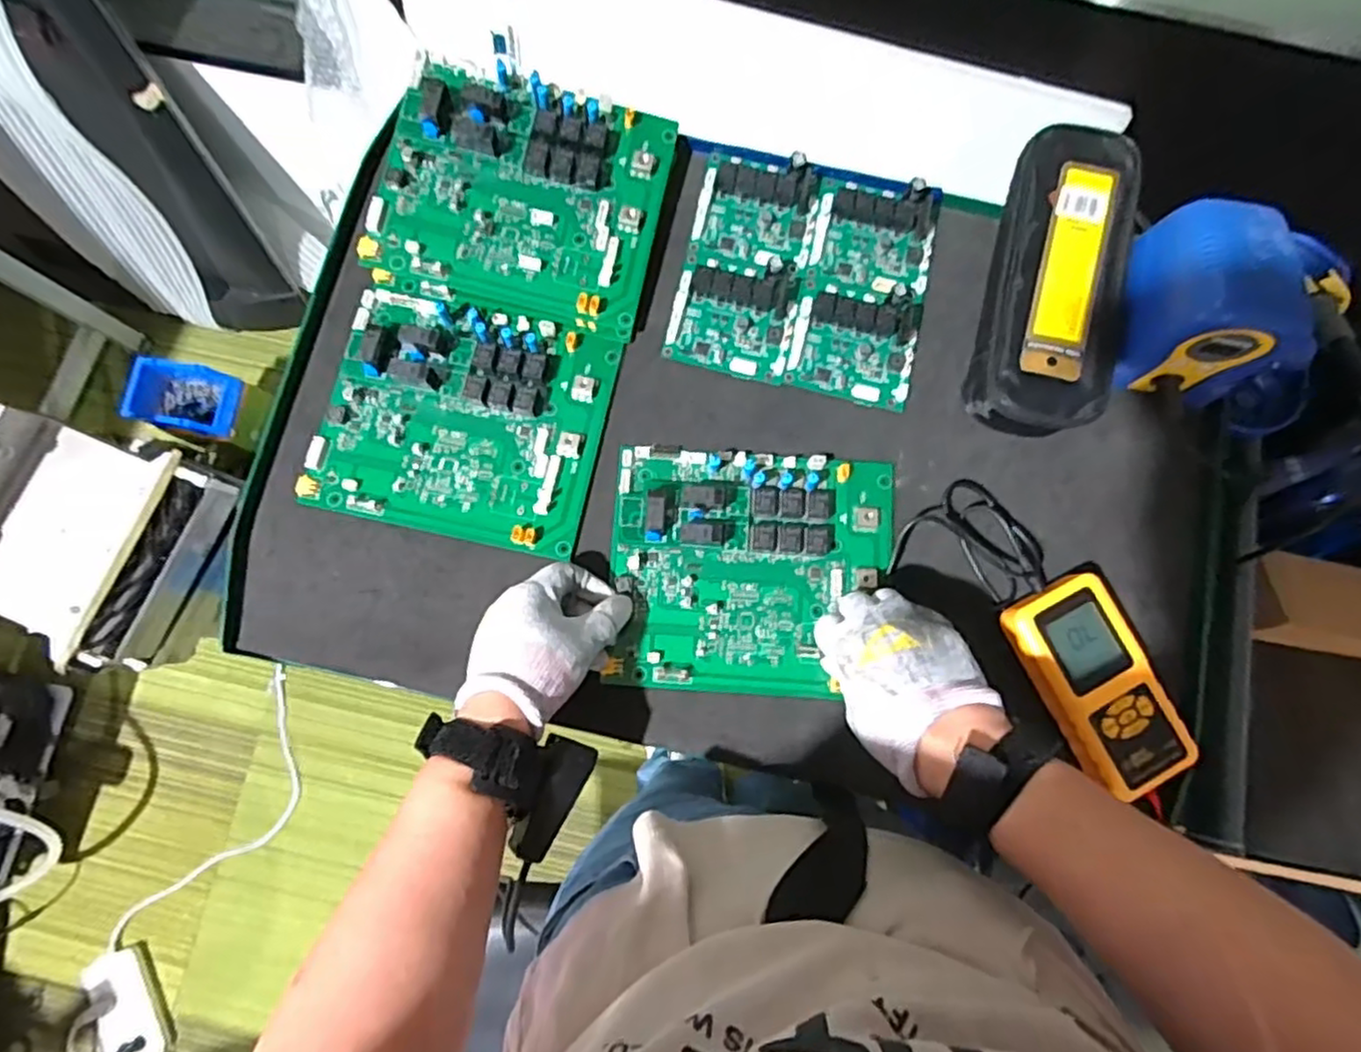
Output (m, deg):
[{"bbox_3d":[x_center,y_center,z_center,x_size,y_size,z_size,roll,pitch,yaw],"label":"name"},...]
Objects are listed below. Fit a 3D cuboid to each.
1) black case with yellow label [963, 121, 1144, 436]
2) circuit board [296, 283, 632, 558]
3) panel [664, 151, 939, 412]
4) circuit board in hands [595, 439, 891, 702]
[{"bbox_3d":[0.282,-0.182,0.514,0.093,0.045,0.230,13,80,2],"label":"black case with yellow label"},{"bbox_3d":[-0.159,-0.081,0.500,0.199,0.029,0.171,12,80,2],"label":"circuit board"},{"bbox_3d":[0.098,-0.196,0.532,0.186,0.021,0.180,12,80,2],"label":"panel"},{"bbox_3d":[0.052,0.028,0.484,0.196,0.029,0.174,4,80,1],"label":"circuit board in hands"}]

